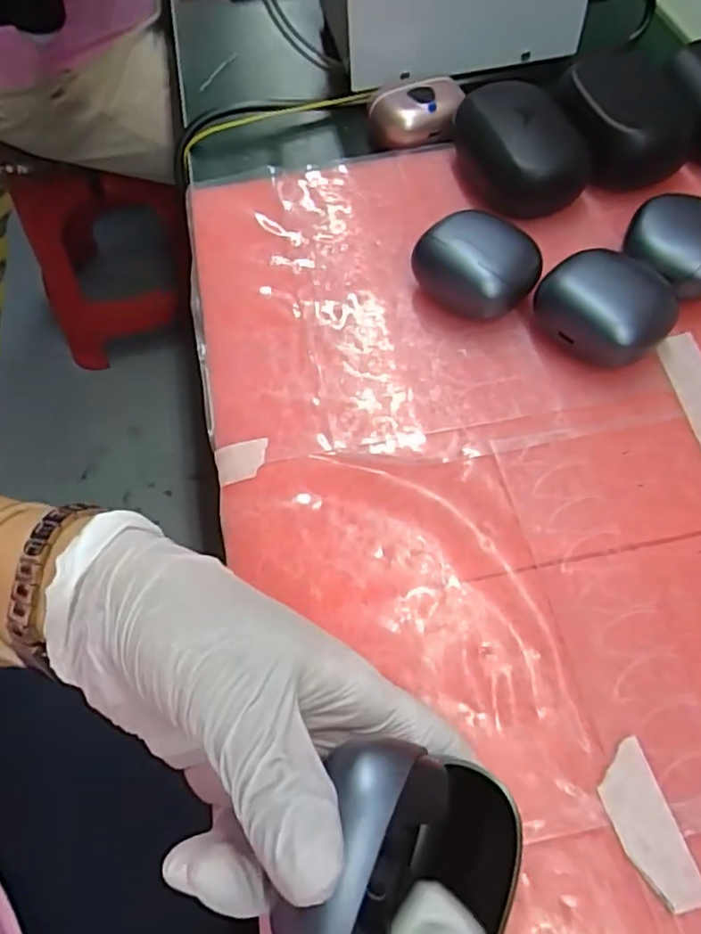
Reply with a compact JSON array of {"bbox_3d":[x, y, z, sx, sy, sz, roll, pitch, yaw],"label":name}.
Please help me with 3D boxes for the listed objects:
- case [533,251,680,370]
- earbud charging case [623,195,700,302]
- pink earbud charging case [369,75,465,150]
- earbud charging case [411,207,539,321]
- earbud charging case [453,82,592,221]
[{"bbox_3d":[0.115,-0.070,0.298,0.056,0.028,0.051,35,66,21],"label":"case"},{"bbox_3d":[0.156,-0.104,0.308,0.049,0.026,0.041,27,64,18],"label":"earbud charging case"},{"bbox_3d":[0.039,-0.216,0.396,0.054,0.021,0.039,0,59,3],"label":"pink earbud charging case"},{"bbox_3d":[0.061,-0.095,0.314,0.054,0.031,0.041,31,65,20],"label":"earbud charging case"},{"bbox_3d":[0.089,-0.176,0.358,0.052,0.032,0.082,-17,59,-7],"label":"earbud charging case"}]

